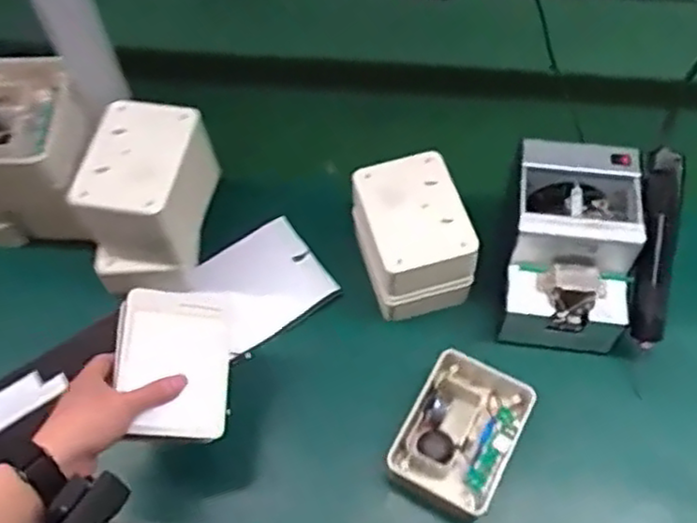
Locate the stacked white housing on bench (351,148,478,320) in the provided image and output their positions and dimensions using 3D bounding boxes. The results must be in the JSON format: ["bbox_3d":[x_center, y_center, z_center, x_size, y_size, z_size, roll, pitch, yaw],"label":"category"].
[{"bbox_3d":[0.070,-0.028,0.819,0.115,0.101,0.145,-14,59,-6],"label":"stacked white housing on bench"}]

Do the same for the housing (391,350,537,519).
[{"bbox_3d":[0.116,0.179,0.743,0.107,0.049,0.146,24,63,16],"label":"housing"}]

